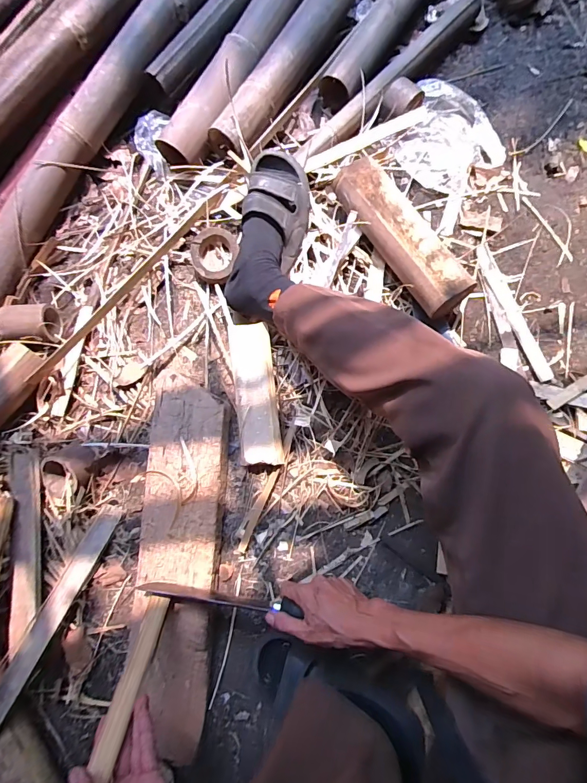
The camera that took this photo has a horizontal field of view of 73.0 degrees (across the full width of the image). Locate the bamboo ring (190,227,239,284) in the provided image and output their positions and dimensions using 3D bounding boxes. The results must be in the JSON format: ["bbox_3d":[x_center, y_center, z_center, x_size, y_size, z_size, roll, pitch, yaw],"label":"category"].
[{"bbox_3d":[-0.142,-0.241,0.709,0.080,0.029,0.098,3,82,5],"label":"bamboo ring"}]

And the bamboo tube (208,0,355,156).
[{"bbox_3d":[-0.014,-0.600,0.722,0.072,0.060,0.419,32,83,11],"label":"bamboo tube"}]

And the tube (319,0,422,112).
[{"bbox_3d":[0.205,-0.743,0.747,0.079,0.067,0.478,32,85,8],"label":"tube"}]

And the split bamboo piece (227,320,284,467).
[{"bbox_3d":[-0.063,0.003,0.658,0.069,0.044,0.230,-7,81,3],"label":"split bamboo piece"}]

